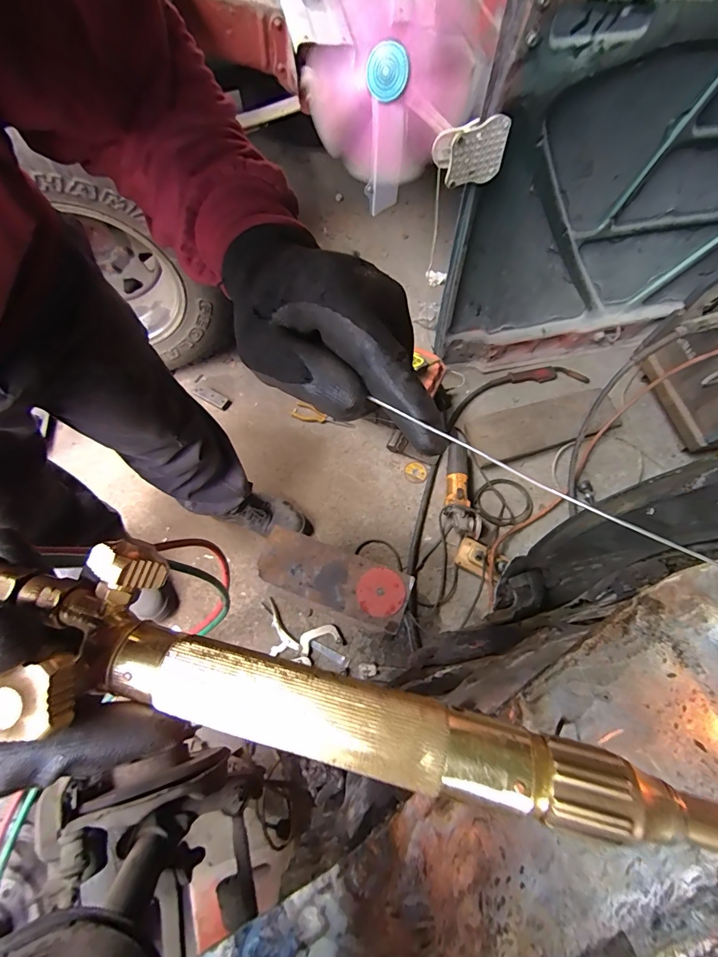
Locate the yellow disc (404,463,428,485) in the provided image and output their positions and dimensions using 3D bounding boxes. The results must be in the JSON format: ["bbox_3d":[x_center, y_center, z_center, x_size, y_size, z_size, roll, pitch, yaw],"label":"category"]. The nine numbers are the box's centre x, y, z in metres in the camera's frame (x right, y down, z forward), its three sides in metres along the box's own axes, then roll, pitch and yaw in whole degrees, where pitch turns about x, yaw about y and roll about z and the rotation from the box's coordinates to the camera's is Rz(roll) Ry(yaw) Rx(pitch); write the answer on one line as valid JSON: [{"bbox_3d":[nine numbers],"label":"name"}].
[{"bbox_3d":[0.171,-0.017,1.230,0.067,0.008,0.063,1,68,-2],"label":"yellow disc"}]

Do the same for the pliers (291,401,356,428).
[{"bbox_3d":[-0.114,-0.181,1.284,0.201,0.018,0.051,24,69,8],"label":"pliers"}]

